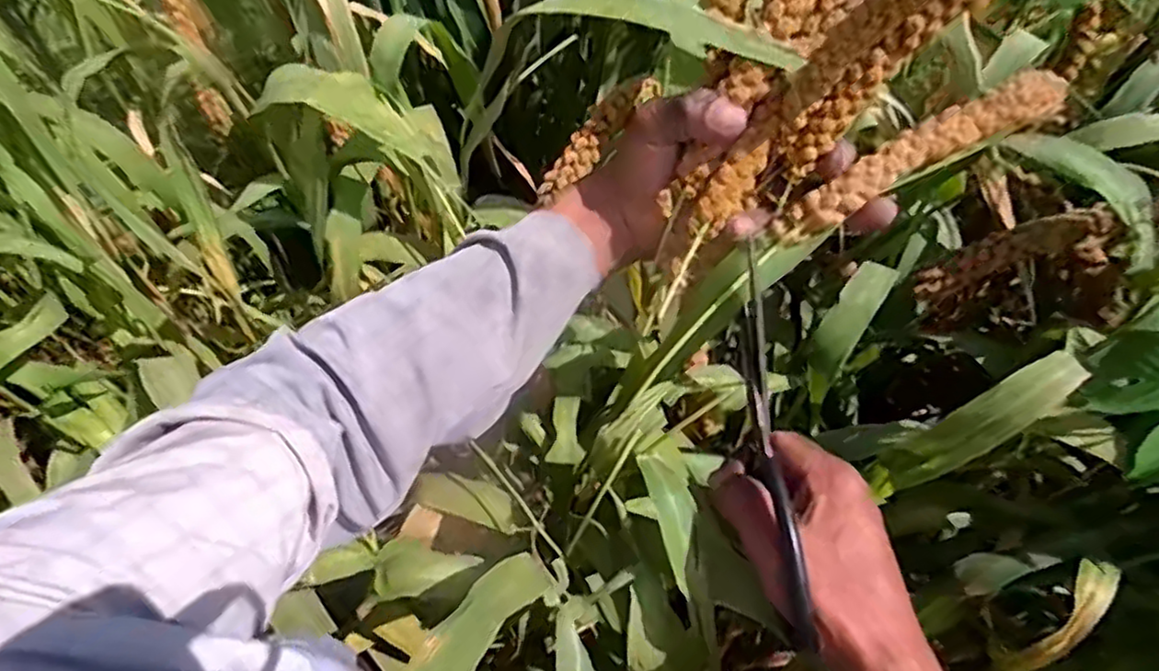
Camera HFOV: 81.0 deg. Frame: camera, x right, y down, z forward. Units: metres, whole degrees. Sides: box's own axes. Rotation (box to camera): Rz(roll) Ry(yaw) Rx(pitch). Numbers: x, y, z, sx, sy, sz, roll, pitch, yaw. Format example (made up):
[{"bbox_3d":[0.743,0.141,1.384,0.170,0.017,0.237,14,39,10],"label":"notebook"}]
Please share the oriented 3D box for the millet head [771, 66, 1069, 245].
[{"bbox_3d":[0.177,-0.094,0.347,0.169,0.025,0.021,-28,66,-4],"label":"millet head"}]

